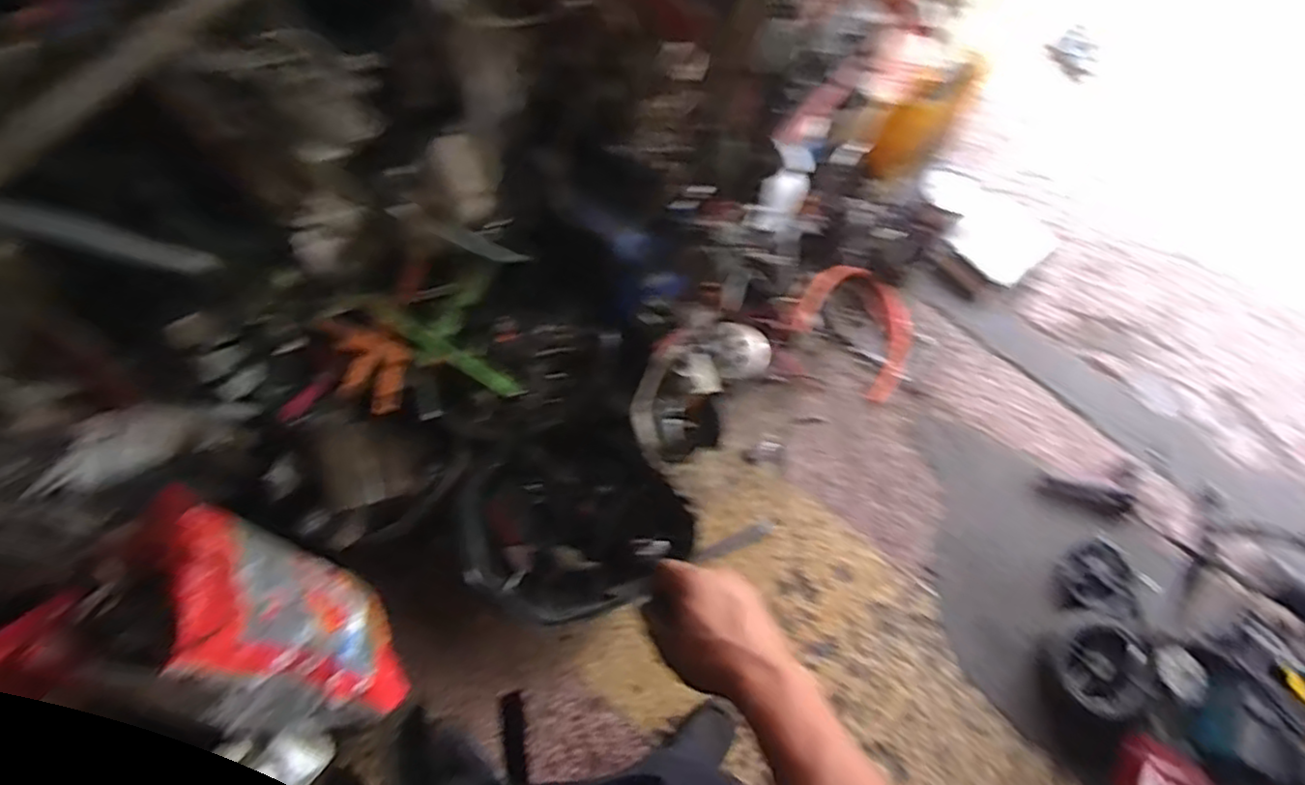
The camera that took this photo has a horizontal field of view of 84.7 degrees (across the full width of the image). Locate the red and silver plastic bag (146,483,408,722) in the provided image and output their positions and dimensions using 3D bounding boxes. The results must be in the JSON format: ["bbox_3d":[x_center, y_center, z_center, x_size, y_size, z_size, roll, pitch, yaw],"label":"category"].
[{"bbox_3d":[-0.530,0.343,1.069,0.135,0.529,0.191,-43,53,-15],"label":"red and silver plastic bag"}]

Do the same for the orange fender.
[{"bbox_3d":[0.461,-0.145,1.581,0.238,0.070,0.297,-38,77,-13],"label":"orange fender"}]

